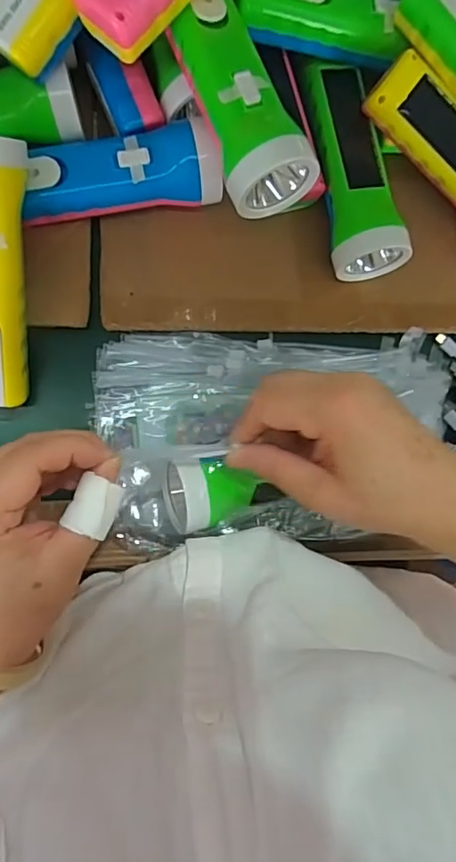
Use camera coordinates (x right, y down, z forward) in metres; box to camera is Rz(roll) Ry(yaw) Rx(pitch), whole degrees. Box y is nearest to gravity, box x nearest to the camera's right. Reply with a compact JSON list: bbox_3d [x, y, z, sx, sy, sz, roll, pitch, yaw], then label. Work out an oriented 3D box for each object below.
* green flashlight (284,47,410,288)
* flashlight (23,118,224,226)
[{"bbox_3d":[0.086,-0.193,0.374,0.049,0.041,0.162,-14,93,-13],"label":"green flashlight"},{"bbox_3d":[-0.072,-0.168,0.349,0.126,0.042,0.047,-11,94,-10],"label":"flashlight"}]

